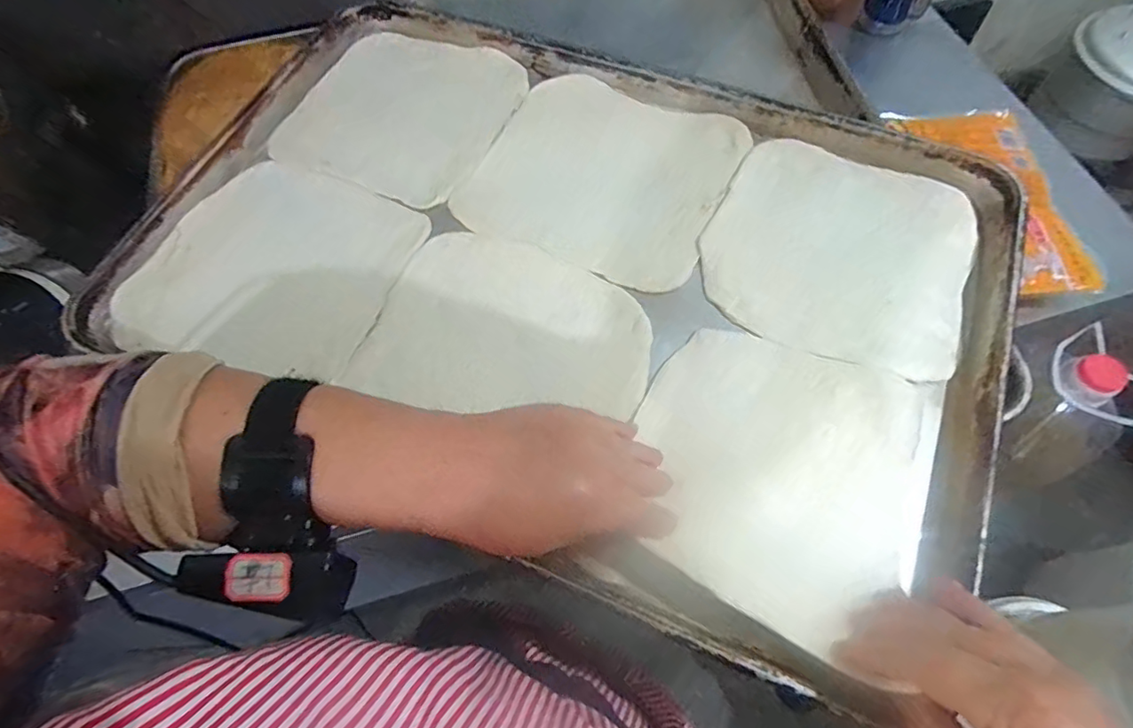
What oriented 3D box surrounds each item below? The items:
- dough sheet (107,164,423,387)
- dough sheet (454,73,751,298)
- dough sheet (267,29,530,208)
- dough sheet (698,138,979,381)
[{"bbox_3d":[-0.224,-0.072,0.424,0.188,0.013,0.176,21,67,11],"label":"dough sheet"},{"bbox_3d":[0.030,-0.157,0.453,0.194,0.006,0.187,24,68,13],"label":"dough sheet"},{"bbox_3d":[-0.147,-0.228,0.496,0.186,0.011,0.184,20,67,11],"label":"dough sheet"},{"bbox_3d":[0.202,-0.086,0.411,0.181,0.005,0.179,20,67,11],"label":"dough sheet"}]

